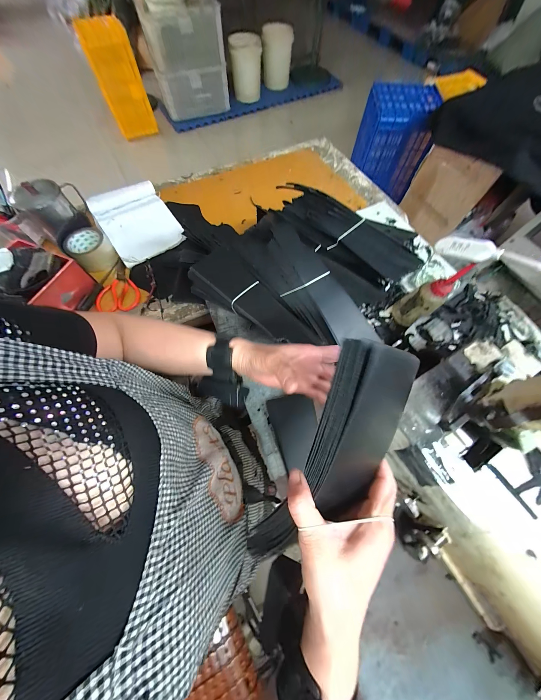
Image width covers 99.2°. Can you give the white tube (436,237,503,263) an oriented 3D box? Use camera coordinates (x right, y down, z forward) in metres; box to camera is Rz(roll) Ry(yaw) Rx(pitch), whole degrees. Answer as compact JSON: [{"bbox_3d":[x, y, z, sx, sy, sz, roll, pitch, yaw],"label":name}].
[{"bbox_3d":[0.274,-0.140,0.319,0.021,0.020,0.083,-27,40,-11],"label":"white tube"}]

